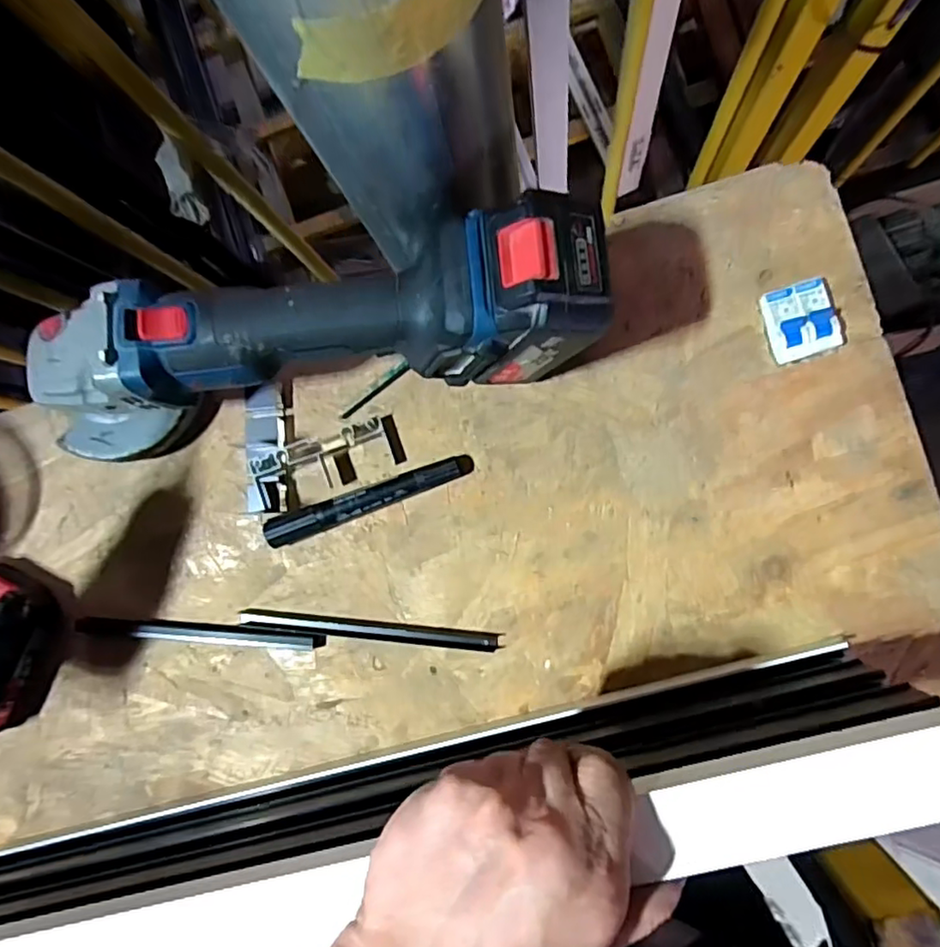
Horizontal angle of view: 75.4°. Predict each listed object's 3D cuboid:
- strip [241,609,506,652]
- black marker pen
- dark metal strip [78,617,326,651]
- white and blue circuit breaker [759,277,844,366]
[{"bbox_3d":[-0.071,0.107,0.416,0.181,0.011,0.012,4,88,8],"label":"strip"},{"bbox_3d":[-0.068,0.017,0.411,0.143,0.023,0.019,-20,86,6],"label":"black marker pen"},{"bbox_3d":[-0.189,0.114,0.429,0.179,0.009,0.015,2,88,7],"label":"dark metal strip"},{"bbox_3d":[0.209,-0.096,0.383,0.039,0.013,0.046,-19,86,6],"label":"white and blue circuit breaker"}]

